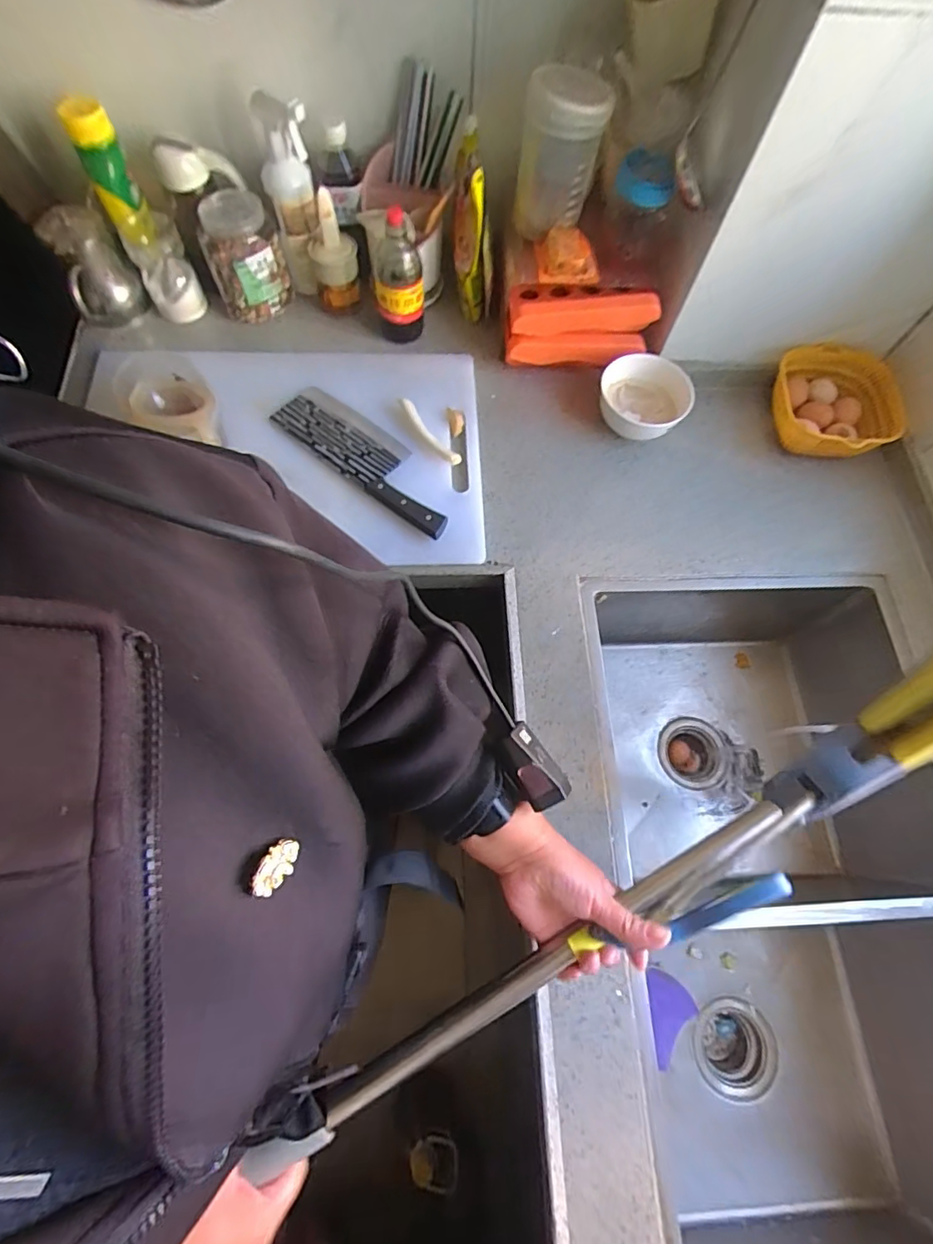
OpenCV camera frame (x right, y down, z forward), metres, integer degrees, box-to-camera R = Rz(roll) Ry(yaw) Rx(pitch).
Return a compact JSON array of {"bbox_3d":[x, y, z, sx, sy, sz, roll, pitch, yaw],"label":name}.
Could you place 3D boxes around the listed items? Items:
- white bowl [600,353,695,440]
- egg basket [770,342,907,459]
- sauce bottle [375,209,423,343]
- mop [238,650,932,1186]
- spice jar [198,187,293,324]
[{"bbox_3d":[0.251,-0.314,0.770,0.127,0.064,0.111,23,69,7],"label":"white bowl"},{"bbox_3d":[0.524,-0.304,0.775,0.161,0.074,0.166,5,68,0],"label":"egg basket"},{"bbox_3d":[-0.098,-0.495,0.771,0.071,0.162,0.074,-2,68,-3],"label":"sauce bottle"},{"bbox_3d":[0.140,0.224,0.422,0.674,0.135,0.082,-36,73,4],"label":"mop"},{"bbox_3d":[-0.326,-0.536,0.797,0.107,0.132,0.098,1,68,-2],"label":"spice jar"}]

